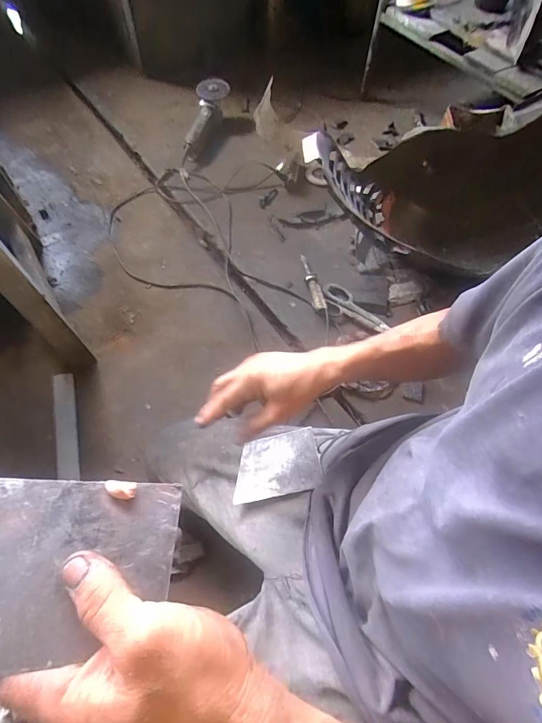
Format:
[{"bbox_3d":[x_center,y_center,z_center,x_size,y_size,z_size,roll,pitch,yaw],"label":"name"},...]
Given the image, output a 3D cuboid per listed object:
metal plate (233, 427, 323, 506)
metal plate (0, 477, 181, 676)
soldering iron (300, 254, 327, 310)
[{"bbox_3d":[0.008,0.135,0.505,0.115,0.005,0.088,-17,45,16],"label":"metal plate"},{"bbox_3d":[-0.108,0.106,0.203,0.115,0.004,0.086,12,49,-27],"label":"metal plate"},{"bbox_3d":[0.101,-0.195,0.920,0.029,0.028,0.175,-9,63,-6],"label":"soldering iron"}]

